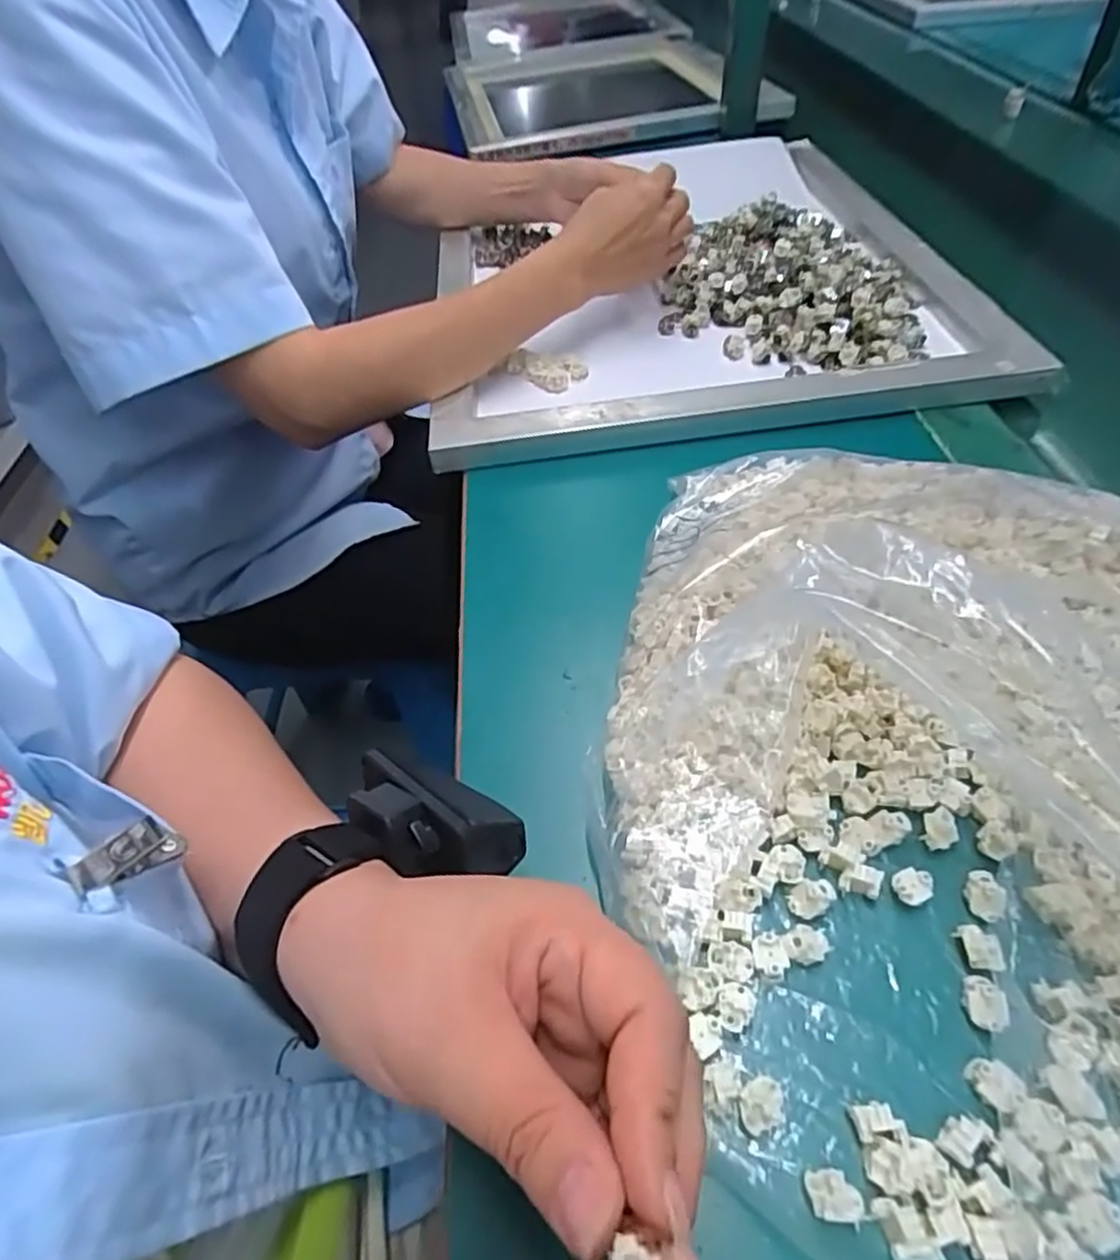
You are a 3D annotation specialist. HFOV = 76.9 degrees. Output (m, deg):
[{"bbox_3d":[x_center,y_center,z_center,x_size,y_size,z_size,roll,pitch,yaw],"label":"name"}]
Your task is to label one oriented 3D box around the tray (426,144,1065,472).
[{"bbox_3d":[0.096,-0.338,0.640,0.416,0.038,0.546,-8,50,-2],"label":"tray"}]

